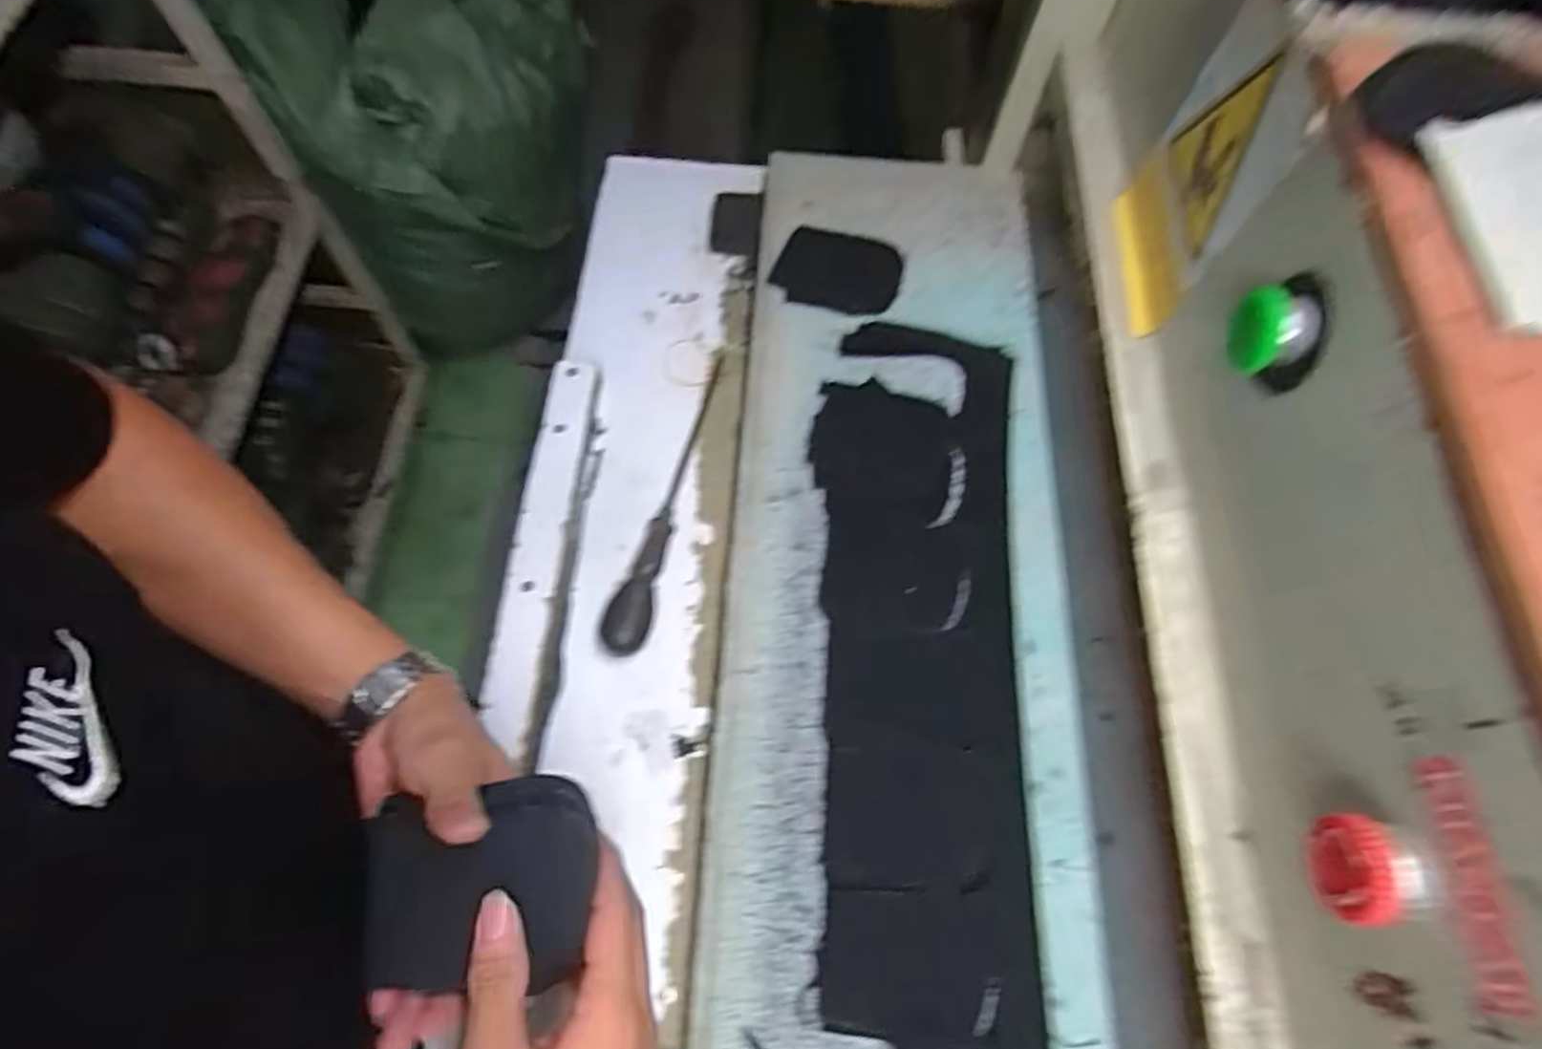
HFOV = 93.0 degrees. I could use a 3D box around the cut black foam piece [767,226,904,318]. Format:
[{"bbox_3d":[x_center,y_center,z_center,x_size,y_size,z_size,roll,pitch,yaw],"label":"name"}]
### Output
[{"bbox_3d":[0.061,-0.228,0.652,0.108,0.011,0.086,11,67,5],"label":"cut black foam piece"}]

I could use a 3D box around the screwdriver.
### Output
[{"bbox_3d":[-0.083,-0.029,0.582,0.033,0.028,0.270,11,67,5],"label":"screwdriver"}]

